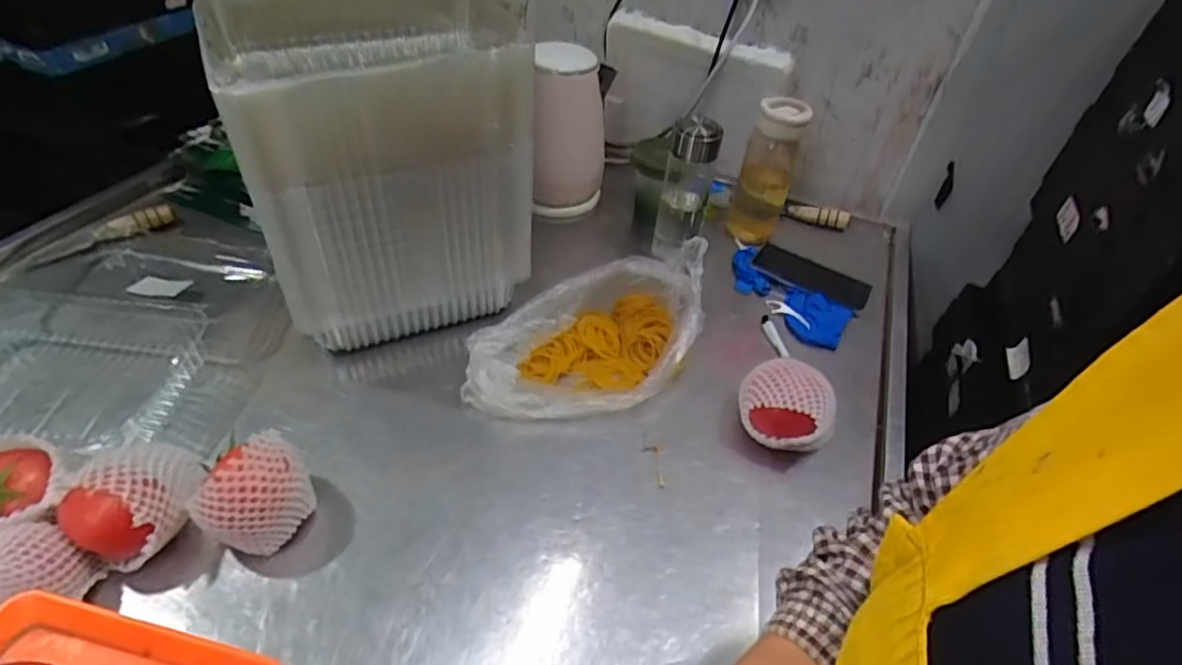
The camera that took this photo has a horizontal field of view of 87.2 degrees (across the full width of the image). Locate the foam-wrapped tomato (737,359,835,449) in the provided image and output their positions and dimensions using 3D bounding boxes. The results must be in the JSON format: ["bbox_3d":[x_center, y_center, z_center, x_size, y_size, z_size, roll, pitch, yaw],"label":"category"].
[{"bbox_3d":[0.203,0.077,0.653,0.092,0.071,0.084,19,44,12],"label":"foam-wrapped tomato"}]

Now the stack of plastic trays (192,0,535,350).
[{"bbox_3d":[-0.242,-0.198,0.712,0.268,0.346,0.311,-14,47,-22],"label":"stack of plastic trays"}]

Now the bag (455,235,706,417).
[{"bbox_3d":[0.004,0.008,0.707,0.294,0.108,0.159,-9,45,-17],"label":"bag"}]

